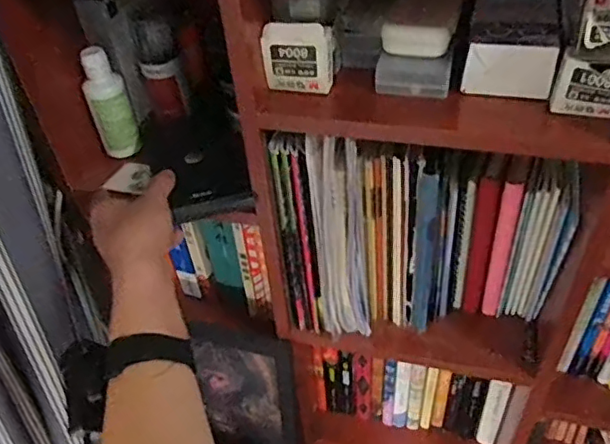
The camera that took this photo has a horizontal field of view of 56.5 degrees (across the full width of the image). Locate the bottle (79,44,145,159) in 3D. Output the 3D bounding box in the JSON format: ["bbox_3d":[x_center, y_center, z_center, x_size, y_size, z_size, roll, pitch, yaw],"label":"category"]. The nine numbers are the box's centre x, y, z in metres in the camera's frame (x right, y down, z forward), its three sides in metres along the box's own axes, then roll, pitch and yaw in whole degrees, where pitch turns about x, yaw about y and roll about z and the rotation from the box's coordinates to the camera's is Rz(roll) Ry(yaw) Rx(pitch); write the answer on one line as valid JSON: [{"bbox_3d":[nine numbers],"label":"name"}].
[{"bbox_3d":[-0.217,-0.134,0.630,0.043,0.121,0.036,-20,45,-15],"label":"bottle"}]

